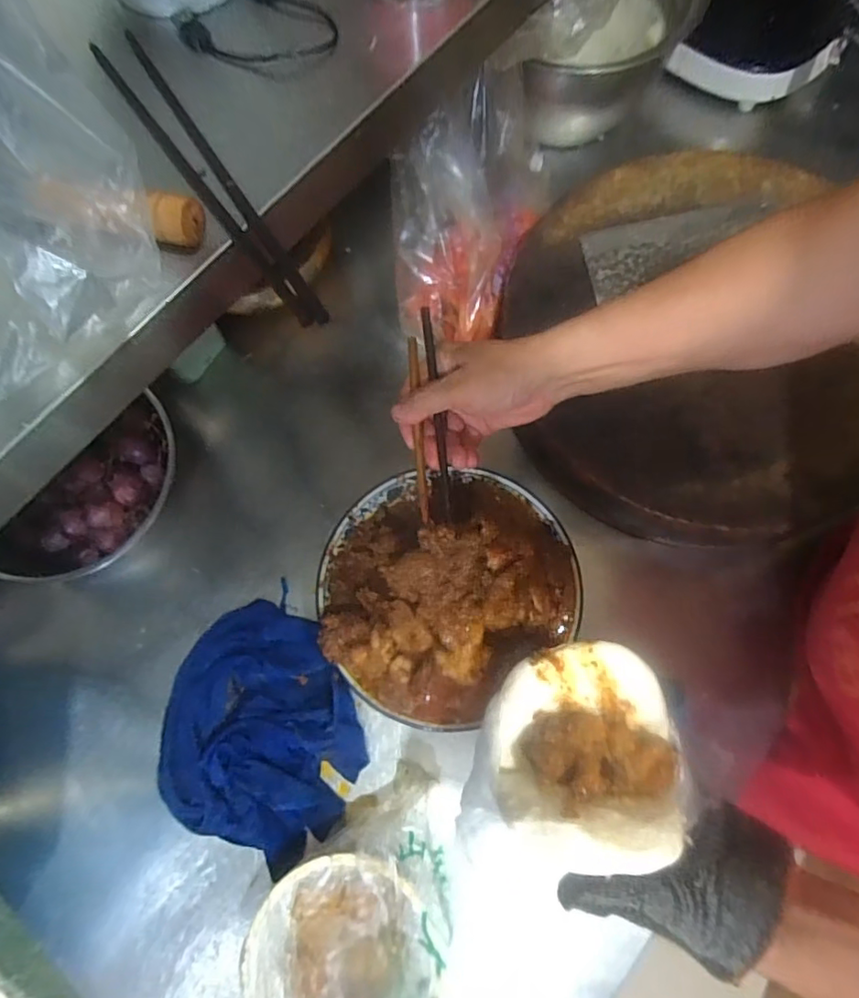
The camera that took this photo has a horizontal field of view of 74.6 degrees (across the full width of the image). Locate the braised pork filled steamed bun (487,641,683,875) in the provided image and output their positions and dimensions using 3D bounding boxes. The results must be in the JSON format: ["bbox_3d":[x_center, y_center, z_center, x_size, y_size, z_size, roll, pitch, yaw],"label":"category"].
[{"bbox_3d":[0.096,0.143,0.336,0.111,0.073,0.107,0,73,1],"label":"braised pork filled steamed bun"}]

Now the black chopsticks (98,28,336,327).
[{"bbox_3d":[-0.130,-0.186,0.319,0.026,0.014,0.243,-32,75,-8],"label":"black chopsticks"}]

